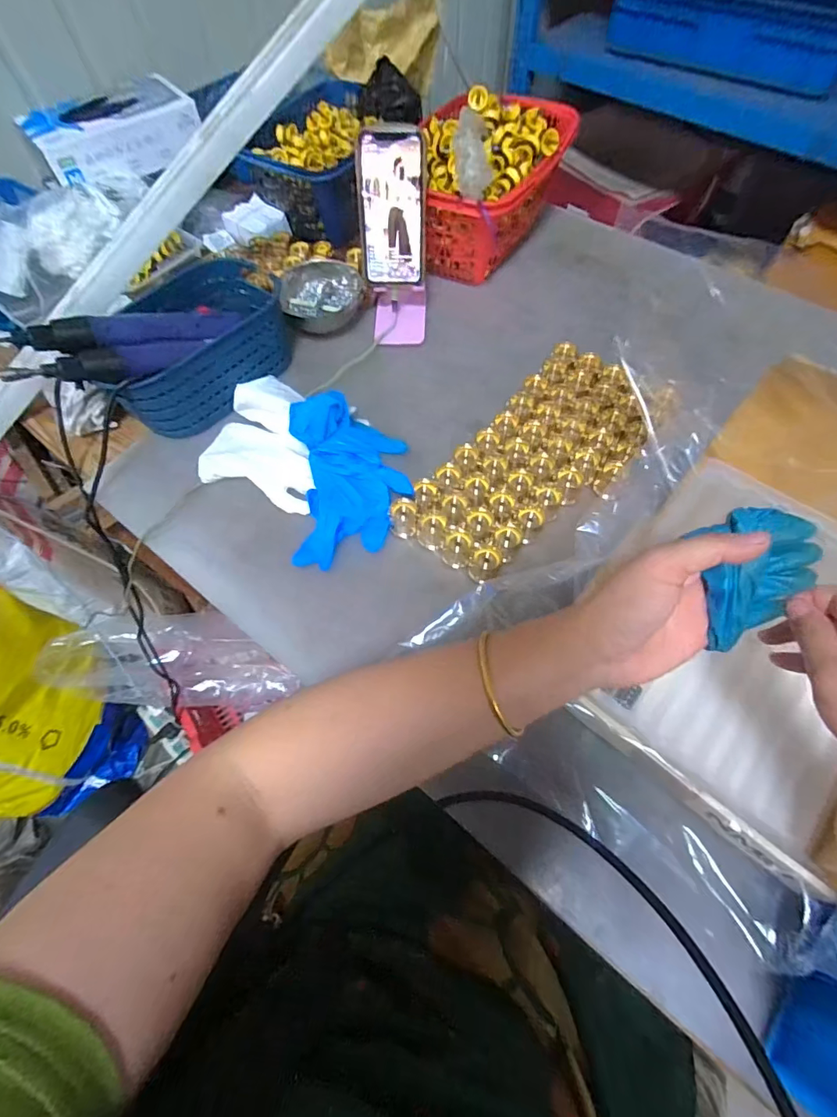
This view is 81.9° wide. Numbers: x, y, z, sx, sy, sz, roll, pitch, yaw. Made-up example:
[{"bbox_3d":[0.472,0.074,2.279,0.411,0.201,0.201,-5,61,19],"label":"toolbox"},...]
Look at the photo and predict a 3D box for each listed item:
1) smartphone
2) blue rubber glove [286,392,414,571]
[{"bbox_3d":[-0.031,-0.404,0.563,0.072,0.149,0.010,5,39,5],"label":"smartphone"},{"bbox_3d":[-0.071,-0.083,0.499,0.118,0.060,0.174,-6,63,0],"label":"blue rubber glove"}]

